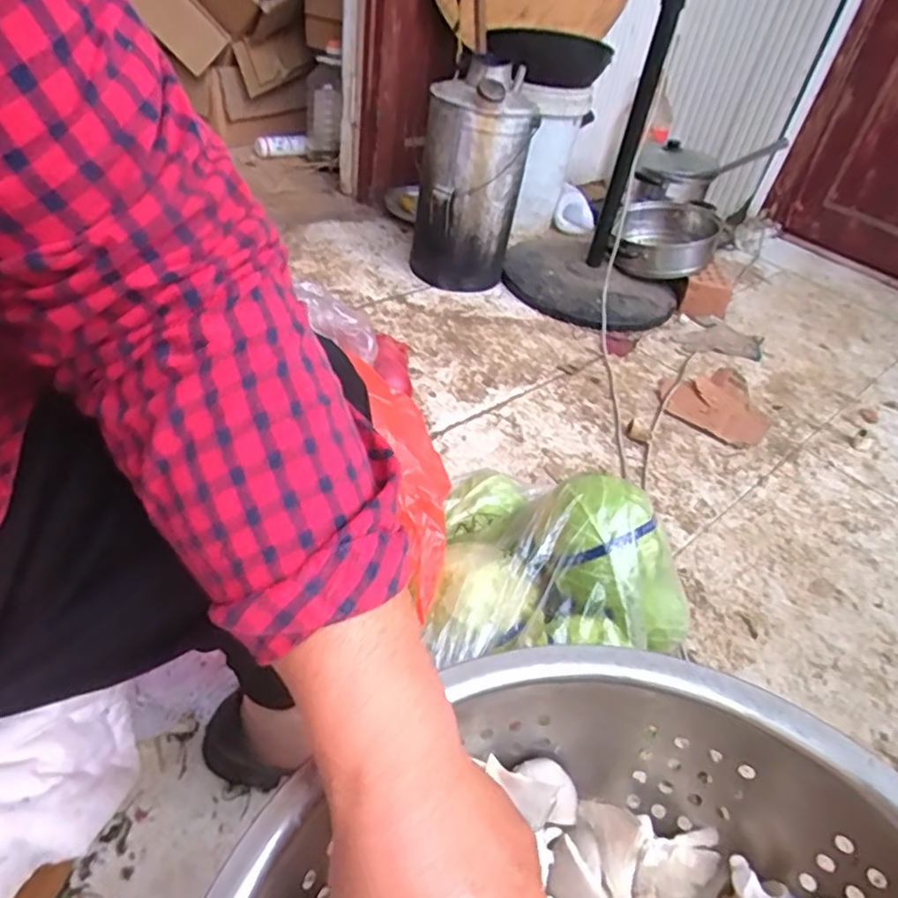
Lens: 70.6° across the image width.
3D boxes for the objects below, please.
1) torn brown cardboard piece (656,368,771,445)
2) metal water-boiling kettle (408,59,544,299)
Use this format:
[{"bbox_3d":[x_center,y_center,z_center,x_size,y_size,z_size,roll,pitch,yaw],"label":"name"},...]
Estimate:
[{"bbox_3d":[0.519,-0.094,1.231,0.207,0.025,0.192,35,49,26],"label":"torn brown cardboard piece"},{"bbox_3d":[0.041,-0.558,1.344,0.210,0.434,0.197,2,41,-10],"label":"metal water-boiling kettle"}]

